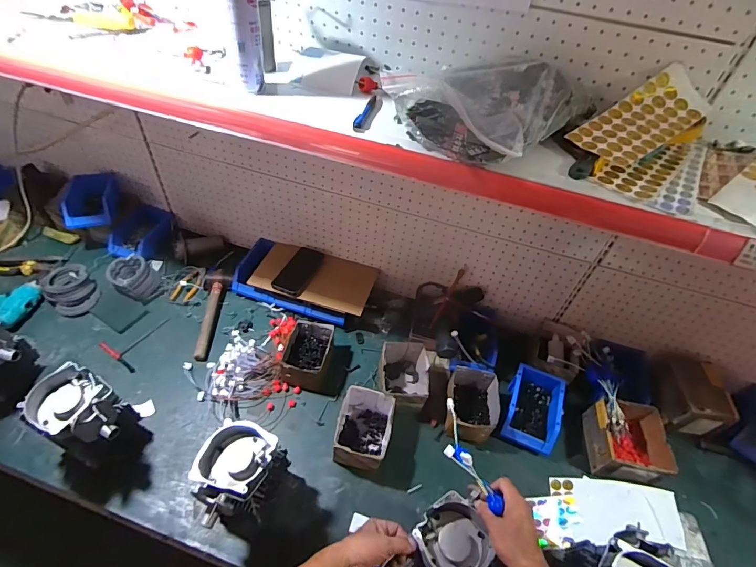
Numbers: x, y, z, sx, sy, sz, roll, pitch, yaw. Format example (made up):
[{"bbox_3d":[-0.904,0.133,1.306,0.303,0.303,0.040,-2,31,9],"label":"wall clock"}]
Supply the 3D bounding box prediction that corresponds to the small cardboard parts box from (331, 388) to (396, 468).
[{"bbox_3d":[-0.030,0.323,0.887,0.116,0.093,0.156,9,48,1],"label":"small cardboard parts box"}]

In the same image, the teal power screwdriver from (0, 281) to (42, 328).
[{"bbox_3d":[-0.995,0.040,1.024,0.210,0.056,0.130,6,48,-2],"label":"teal power screwdriver"}]

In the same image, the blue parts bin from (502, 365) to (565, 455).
[{"bbox_3d":[0.375,0.299,0.966,0.123,0.062,0.190,21,49,12],"label":"blue parts bin"}]

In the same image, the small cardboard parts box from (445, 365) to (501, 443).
[{"bbox_3d":[0.227,0.287,0.963,0.124,0.070,0.171,13,48,4],"label":"small cardboard parts box"}]

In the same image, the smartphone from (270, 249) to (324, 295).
[{"bbox_3d":[-0.226,-0.038,1.133,0.086,0.011,0.187,19,49,10],"label":"smartphone"}]

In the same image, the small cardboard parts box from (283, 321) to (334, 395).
[{"bbox_3d":[-0.175,0.178,1.000,0.115,0.075,0.153,9,48,1],"label":"small cardboard parts box"}]

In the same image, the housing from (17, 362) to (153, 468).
[{"bbox_3d":[-0.560,0.276,0.788,0.156,0.200,0.116,25,50,15],"label":"housing"}]

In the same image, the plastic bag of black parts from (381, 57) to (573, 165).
[{"bbox_3d":[0.154,-0.266,0.589,0.200,0.071,0.230,34,53,22],"label":"plastic bag of black parts"}]

